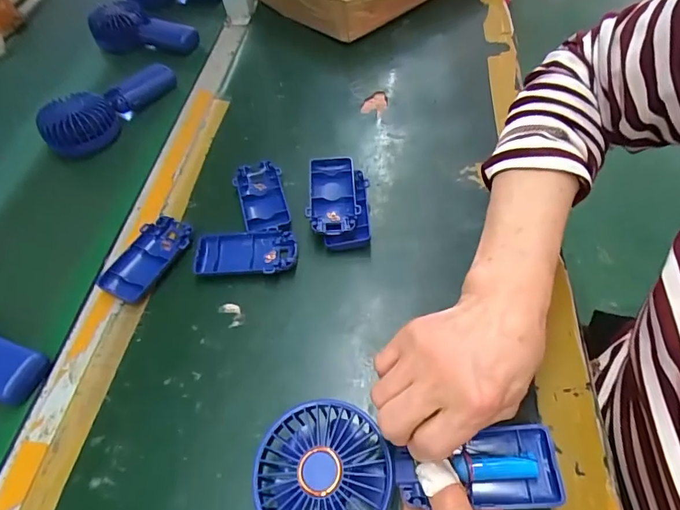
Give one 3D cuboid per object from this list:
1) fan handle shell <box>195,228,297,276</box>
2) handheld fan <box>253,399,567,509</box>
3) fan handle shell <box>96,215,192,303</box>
[{"bbox_3d":[-0.089,-0.001,0.411,0.095,0.013,0.047,-3,54,2],"label":"fan handle shell"},{"bbox_3d":[0.040,0.133,0.268,0.180,0.027,0.080,-4,54,3],"label":"handheld fan"},{"bbox_3d":[-0.181,0.002,0.415,0.048,0.016,0.092,21,59,18],"label":"fan handle shell"}]

